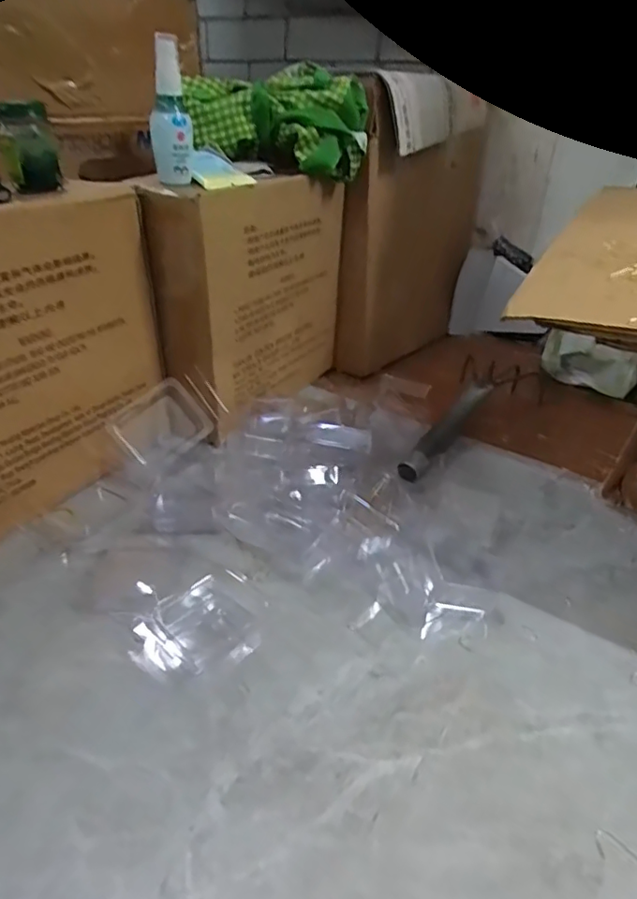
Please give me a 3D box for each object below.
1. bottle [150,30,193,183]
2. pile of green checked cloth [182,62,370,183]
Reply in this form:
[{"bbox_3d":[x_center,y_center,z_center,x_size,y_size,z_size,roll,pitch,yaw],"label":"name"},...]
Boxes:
[{"bbox_3d":[-0.139,-0.316,0.529,0.035,0.113,0.025,-4,33,-11],"label":"bottle"},{"bbox_3d":[-0.048,-0.381,0.658,0.207,0.092,0.092,2,32,0],"label":"pile of green checked cloth"}]

